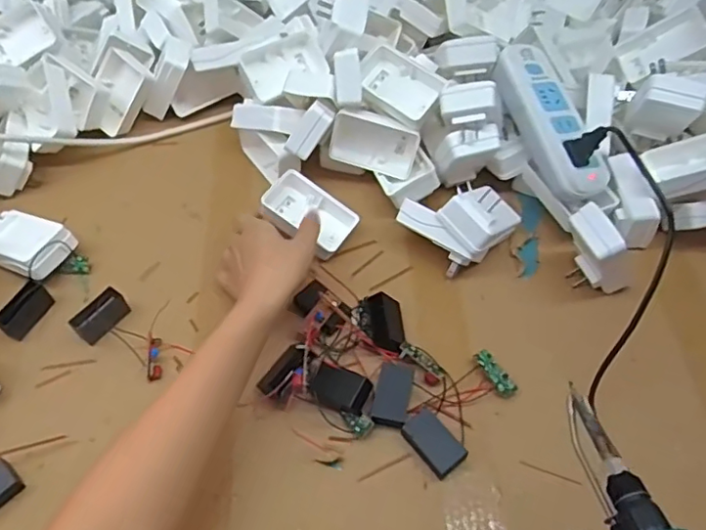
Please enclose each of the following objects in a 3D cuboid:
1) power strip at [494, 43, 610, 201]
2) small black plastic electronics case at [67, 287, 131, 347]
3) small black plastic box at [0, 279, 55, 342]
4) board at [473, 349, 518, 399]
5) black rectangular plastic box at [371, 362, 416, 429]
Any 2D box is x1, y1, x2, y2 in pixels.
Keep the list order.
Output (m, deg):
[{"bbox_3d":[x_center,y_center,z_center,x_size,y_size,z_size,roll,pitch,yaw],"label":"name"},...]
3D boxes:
[{"bbox_3d":[0.198,-0.143,0.579,0.058,0.030,0.170,-18,75,-12],"label":"power strip"},{"bbox_3d":[-0.234,0.047,0.538,0.022,0.024,0.049,34,61,22],"label":"small black plastic electronics case"},{"bbox_3d":[-0.307,0.042,0.541,0.023,0.026,0.050,21,57,15],"label":"small black plastic box"},{"bbox_3d":[0.123,0.093,0.501,0.017,0.004,0.046,-23,57,-15],"label":"board"},{"bbox_3d":[0.034,0.110,0.489,0.028,0.015,0.054,11,55,9],"label":"black rectangular plastic box"}]

